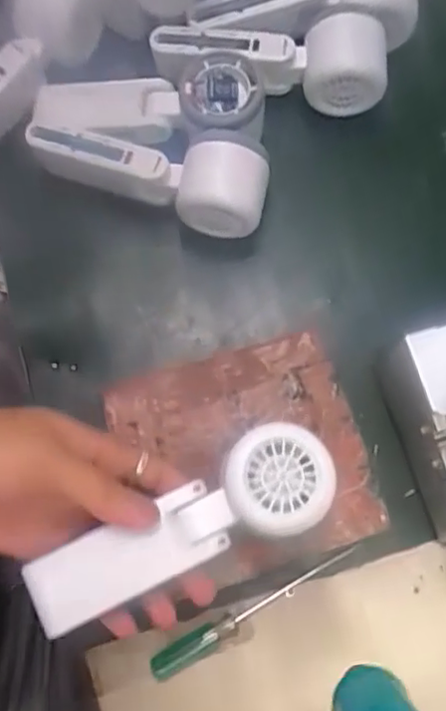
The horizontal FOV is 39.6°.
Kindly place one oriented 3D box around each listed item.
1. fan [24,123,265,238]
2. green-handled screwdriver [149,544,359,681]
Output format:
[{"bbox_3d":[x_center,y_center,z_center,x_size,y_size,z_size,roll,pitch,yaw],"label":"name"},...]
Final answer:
[{"bbox_3d":[-0.051,-0.127,0.421,0.161,0.047,0.054,14,77,4],"label":"fan"},{"bbox_3d":[0.020,0.156,0.382,0.143,0.013,0.017,-30,78,-7],"label":"green-handled screwdriver"}]

